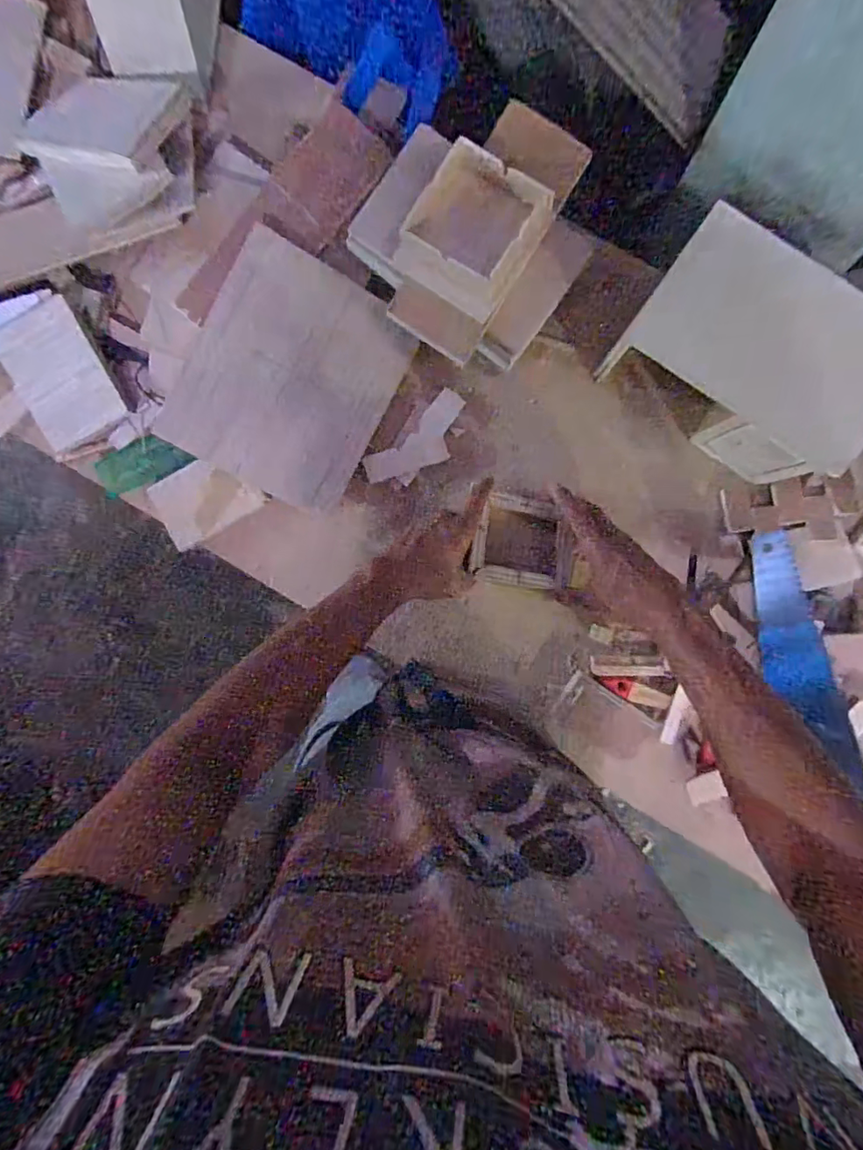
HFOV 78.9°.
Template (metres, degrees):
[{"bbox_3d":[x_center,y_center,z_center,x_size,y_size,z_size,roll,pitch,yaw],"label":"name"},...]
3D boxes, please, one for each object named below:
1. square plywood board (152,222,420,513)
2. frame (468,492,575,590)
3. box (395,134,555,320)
[{"bbox_3d":[-0.151,-0.211,0.574,0.204,0.014,0.238,28,97,-15],"label":"square plywood board"},{"bbox_3d":[0.103,-0.035,0.573,0.104,0.029,0.096,10,91,2],"label":"frame"},{"bbox_3d":[0.039,-0.330,0.507,0.112,0.055,0.115,34,92,1],"label":"box"}]

